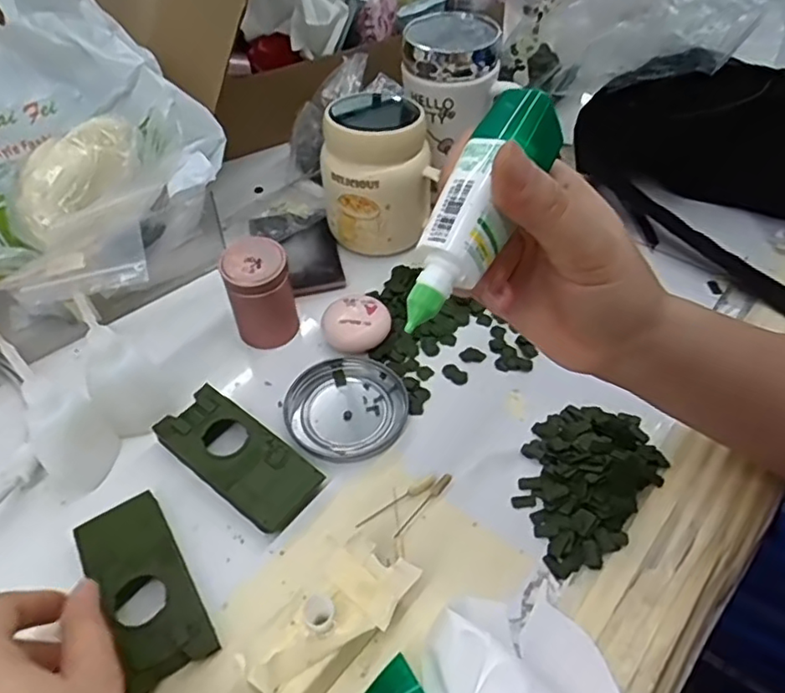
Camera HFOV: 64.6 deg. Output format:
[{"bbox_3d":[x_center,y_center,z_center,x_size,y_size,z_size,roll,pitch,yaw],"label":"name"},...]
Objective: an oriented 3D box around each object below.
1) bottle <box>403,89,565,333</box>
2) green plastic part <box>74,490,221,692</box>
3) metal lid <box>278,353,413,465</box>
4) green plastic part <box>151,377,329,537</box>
[{"bbox_3d":[0.032,-0.052,0.224,0.024,0.023,0.097,24,78,22],"label":"bottle"},{"bbox_3d":[-0.132,0.124,0.328,0.044,0.015,0.103,-28,54,-21],"label":"green plastic part"},{"bbox_3d":[-0.029,0.038,0.411,0.074,0.011,0.079,-1,48,2],"label":"metal lid"},{"bbox_3d":[-0.094,0.068,0.381,0.105,0.021,0.045,29,55,26],"label":"green plastic part"}]

